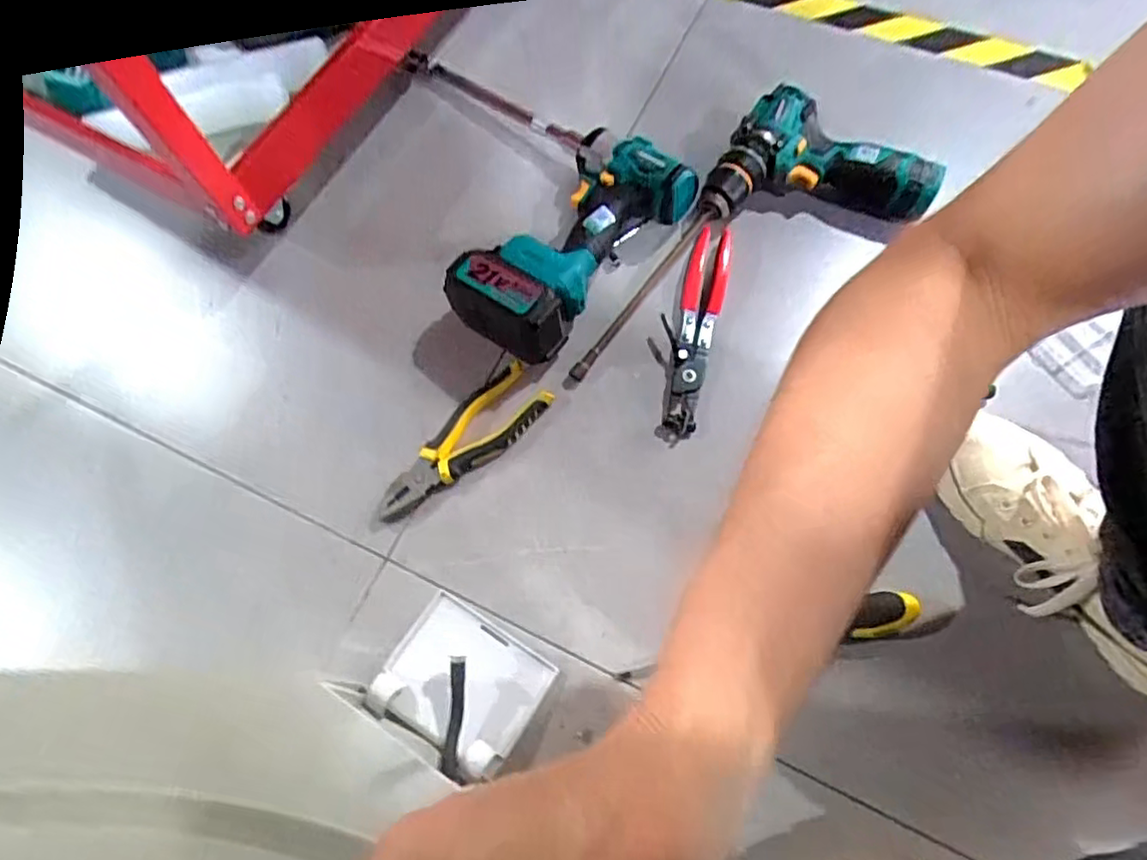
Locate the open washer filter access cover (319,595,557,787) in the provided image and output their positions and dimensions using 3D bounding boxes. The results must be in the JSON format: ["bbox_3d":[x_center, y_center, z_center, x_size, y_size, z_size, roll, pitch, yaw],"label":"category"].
[{"bbox_3d":[-0.095,0.199,0.514,0.128,0.023,0.110,34,70,11],"label":"open washer filter access cover"}]

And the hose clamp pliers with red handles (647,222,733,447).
[{"bbox_3d":[0.103,-0.088,0.602,0.051,0.030,0.193,13,82,3],"label":"hose clamp pliers with red handles"}]

